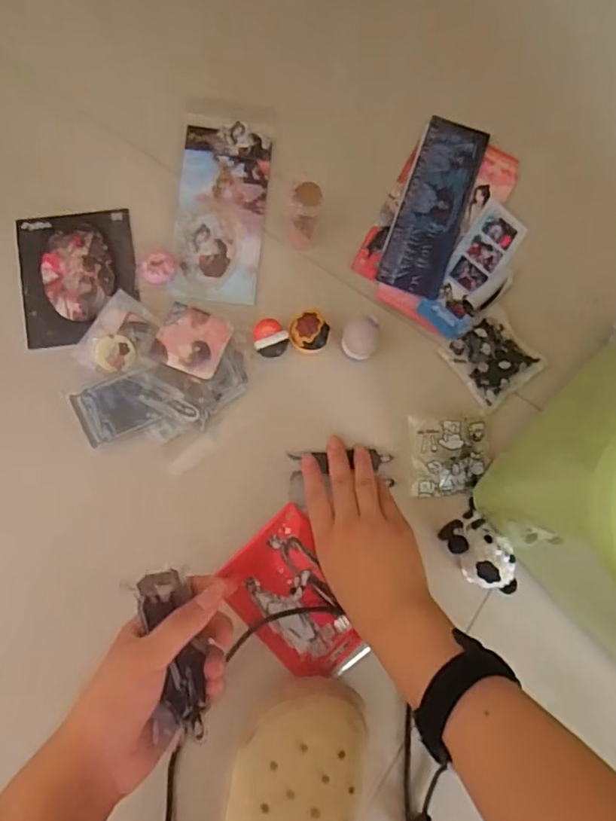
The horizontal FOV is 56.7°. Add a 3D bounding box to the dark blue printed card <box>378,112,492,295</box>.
[{"bbox_3d":[0.120,-0.194,0.536,0.062,0.010,0.179,21,83,-4],"label":"dark blue printed card"}]

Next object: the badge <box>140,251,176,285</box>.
[{"bbox_3d":[-0.136,-0.129,0.517,0.031,0.005,0.032,1,84,-6],"label":"badge"}]

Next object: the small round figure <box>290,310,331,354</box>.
[{"bbox_3d":[0.002,-0.069,0.504,0.035,0.025,0.032,1,84,-6],"label":"small round figure"}]

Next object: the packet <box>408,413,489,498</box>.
[{"bbox_3d":[0.128,0.040,0.506,0.070,0.016,0.070,-1,85,-6],"label":"packet"}]

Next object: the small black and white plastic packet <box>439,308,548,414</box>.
[{"bbox_3d":[0.169,-0.047,0.523,0.070,0.009,0.072,-40,90,-8],"label":"small black and white plastic packet"}]

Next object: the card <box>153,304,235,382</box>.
[{"bbox_3d":[-0.099,-0.061,0.493,0.057,0.007,0.056,21,74,-2],"label":"card"}]

